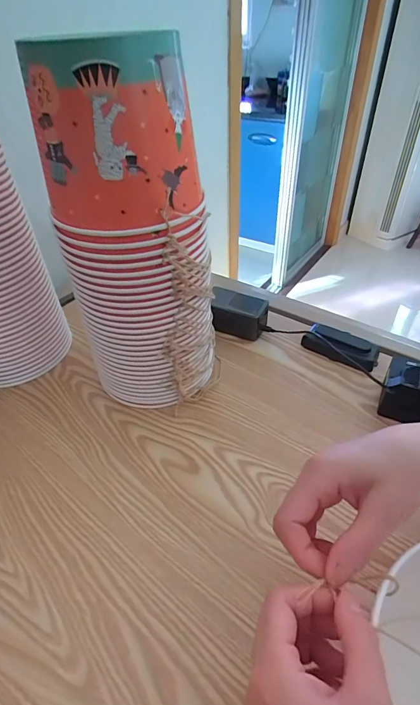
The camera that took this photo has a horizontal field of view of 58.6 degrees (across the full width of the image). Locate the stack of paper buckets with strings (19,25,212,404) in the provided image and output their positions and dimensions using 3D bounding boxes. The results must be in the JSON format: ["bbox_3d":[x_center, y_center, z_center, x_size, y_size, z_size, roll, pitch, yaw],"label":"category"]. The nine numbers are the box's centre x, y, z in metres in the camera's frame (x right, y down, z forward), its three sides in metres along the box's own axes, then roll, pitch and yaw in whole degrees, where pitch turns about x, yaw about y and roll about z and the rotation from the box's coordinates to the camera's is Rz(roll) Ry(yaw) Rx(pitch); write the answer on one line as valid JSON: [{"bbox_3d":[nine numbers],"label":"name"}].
[{"bbox_3d":[-0.068,-0.097,0.408,0.130,0.370,0.132,18,46,21],"label":"stack of paper buckets with strings"}]

